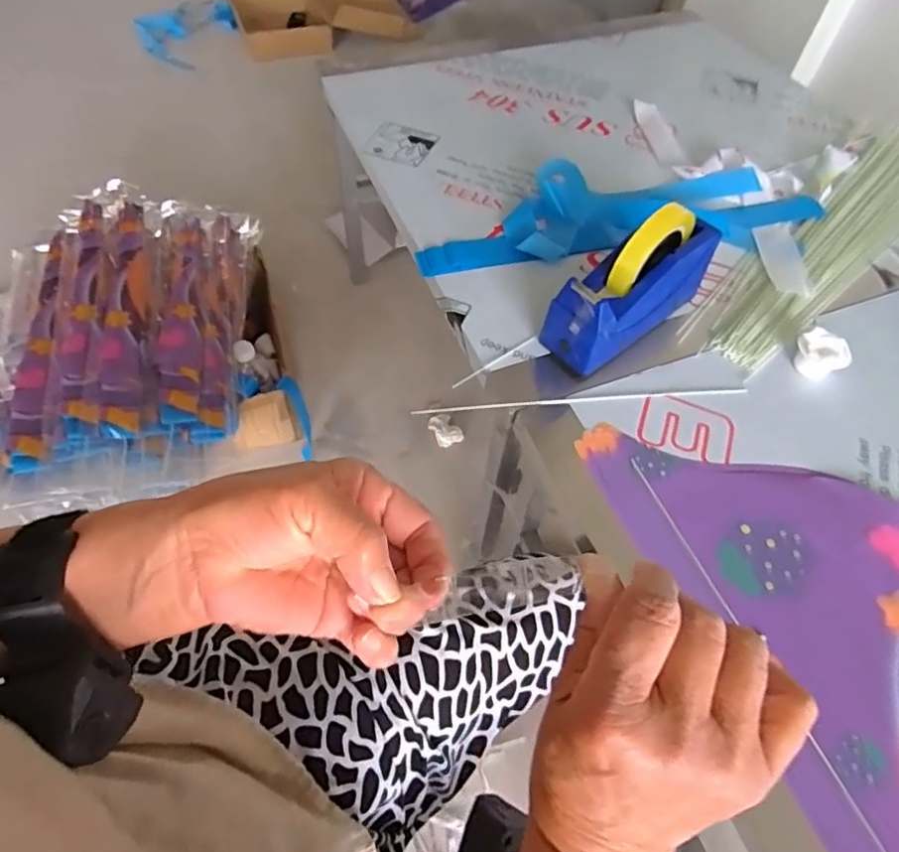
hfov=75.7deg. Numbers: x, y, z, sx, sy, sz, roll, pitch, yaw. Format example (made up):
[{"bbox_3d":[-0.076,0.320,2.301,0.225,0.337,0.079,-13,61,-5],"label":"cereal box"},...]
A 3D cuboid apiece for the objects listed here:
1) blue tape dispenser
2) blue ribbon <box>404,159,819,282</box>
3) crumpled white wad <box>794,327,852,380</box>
[{"bbox_3d":[0.198,-0.156,0.618,0.198,0.135,0.068,-34,65,-24],"label":"blue tape dispenser"},{"bbox_3d":[0.229,-0.290,0.775,0.551,0.034,0.165,-7,57,-8],"label":"blue ribbon"},{"bbox_3d":[0.404,-0.076,0.632,0.053,0.038,0.046,40,62,21],"label":"crumpled white wad"}]

